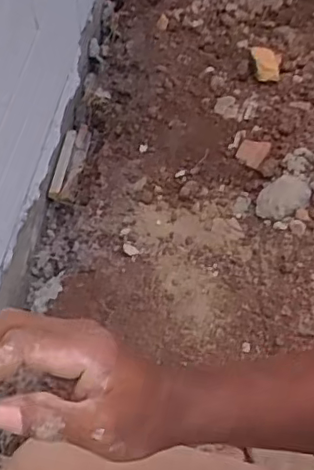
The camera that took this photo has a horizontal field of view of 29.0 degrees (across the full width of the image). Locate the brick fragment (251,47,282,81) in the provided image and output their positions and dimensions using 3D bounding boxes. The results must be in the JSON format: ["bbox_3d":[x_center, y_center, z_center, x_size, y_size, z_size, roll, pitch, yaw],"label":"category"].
[{"bbox_3d":[0.202,-0.316,1.128,0.056,0.012,0.087,8,56,4],"label":"brick fragment"}]

